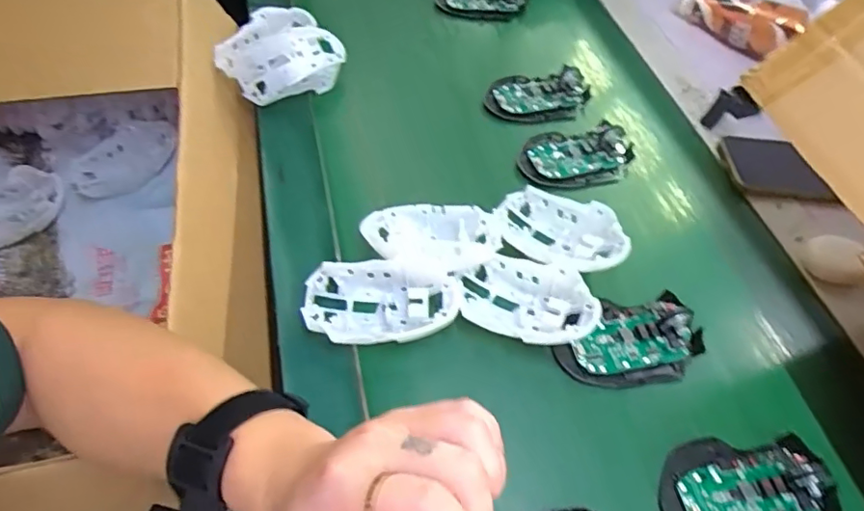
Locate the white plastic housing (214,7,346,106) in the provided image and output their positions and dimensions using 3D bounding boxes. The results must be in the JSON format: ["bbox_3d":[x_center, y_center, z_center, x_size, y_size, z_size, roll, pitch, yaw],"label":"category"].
[{"bbox_3d":[-0.166,-0.220,0.601,0.117,0.062,0.111,-33,63,-25],"label":"white plastic housing"}]

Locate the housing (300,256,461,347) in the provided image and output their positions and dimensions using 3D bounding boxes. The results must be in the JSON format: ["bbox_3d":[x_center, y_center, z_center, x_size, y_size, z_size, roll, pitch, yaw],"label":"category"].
[{"bbox_3d":[-0.039,0.037,0.426,0.115,0.032,0.064,-3,55,-7],"label":"housing"}]

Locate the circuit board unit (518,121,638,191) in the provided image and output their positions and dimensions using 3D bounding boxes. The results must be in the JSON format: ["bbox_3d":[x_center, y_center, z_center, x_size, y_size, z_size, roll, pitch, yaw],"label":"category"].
[{"bbox_3d":[0.146,-0.101,0.550,0.111,0.029,0.072,-7,55,-10],"label":"circuit board unit"}]

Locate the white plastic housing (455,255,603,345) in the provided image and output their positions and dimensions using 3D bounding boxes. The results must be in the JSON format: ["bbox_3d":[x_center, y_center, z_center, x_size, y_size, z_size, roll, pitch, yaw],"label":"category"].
[{"bbox_3d":[0.073,0.036,0.430,0.103,0.034,0.063,16,55,7],"label":"white plastic housing"}]

